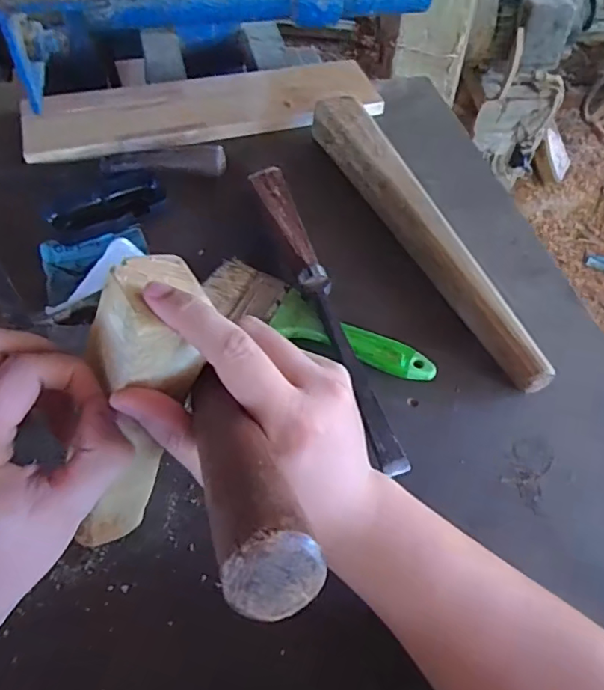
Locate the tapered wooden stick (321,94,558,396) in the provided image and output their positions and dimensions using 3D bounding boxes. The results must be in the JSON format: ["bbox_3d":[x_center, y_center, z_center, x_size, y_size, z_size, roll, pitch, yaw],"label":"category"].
[{"bbox_3d":[0.103,-0.111,0.503,0.049,0.045,0.362,-18,56,-15],"label":"tapered wooden stick"}]

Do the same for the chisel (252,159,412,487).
[{"bbox_3d":[0.016,-0.040,0.460,0.028,0.027,0.319,-15,56,-13],"label":"chisel"}]

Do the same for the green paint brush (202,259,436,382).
[{"bbox_3d":[0.011,-0.017,0.449,0.196,0.019,0.051,25,56,16],"label":"green paint brush"}]

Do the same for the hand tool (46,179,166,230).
[{"bbox_3d":[-0.181,-0.128,0.520,0.105,0.011,0.036,-29,60,-21],"label":"hand tool"}]

